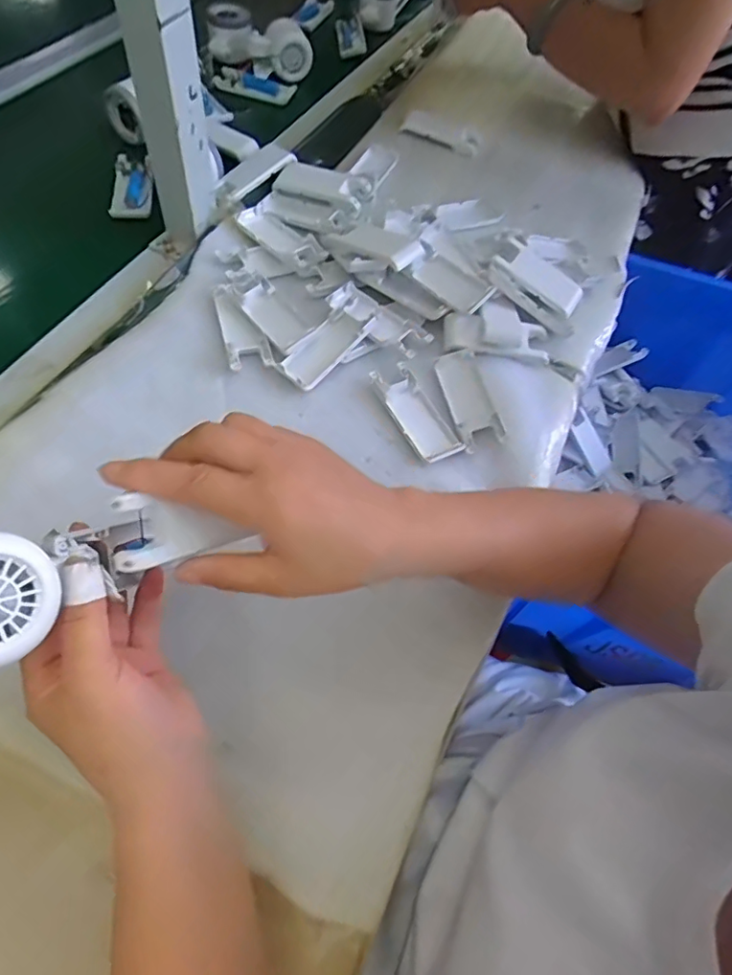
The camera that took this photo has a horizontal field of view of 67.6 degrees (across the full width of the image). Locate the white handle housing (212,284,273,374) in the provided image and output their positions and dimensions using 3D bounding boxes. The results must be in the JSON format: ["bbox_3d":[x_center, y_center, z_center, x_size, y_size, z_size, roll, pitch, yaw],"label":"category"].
[{"bbox_3d":[-0.115,-0.151,0.506,0.037,0.008,0.101,-12,63,-14],"label":"white handle housing"}]

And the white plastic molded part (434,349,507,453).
[{"bbox_3d":[0.092,-0.082,0.495,0.038,0.010,0.103,-7,62,-12],"label":"white plastic molded part"}]

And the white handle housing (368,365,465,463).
[{"bbox_3d":[0.046,-0.067,0.487,0.040,0.009,0.102,-23,66,-19],"label":"white handle housing"}]

